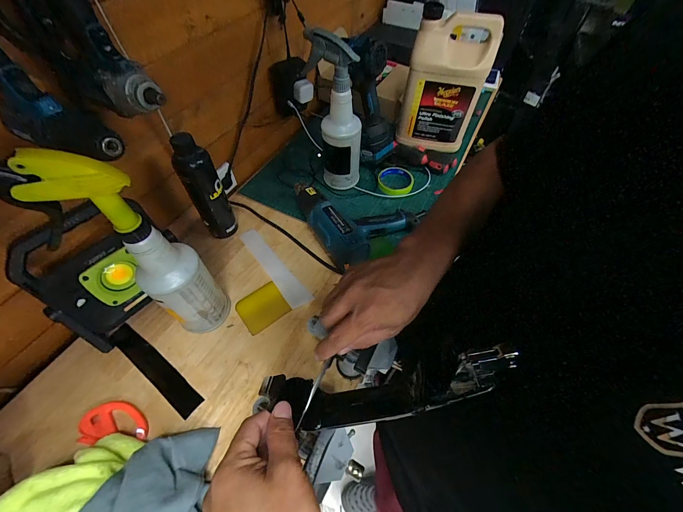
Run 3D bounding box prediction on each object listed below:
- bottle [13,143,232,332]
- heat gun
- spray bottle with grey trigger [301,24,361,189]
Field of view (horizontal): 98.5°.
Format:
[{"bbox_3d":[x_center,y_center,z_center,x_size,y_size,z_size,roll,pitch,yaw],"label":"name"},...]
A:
[{"bbox_3d":[-0.238,0.014,0.392,0.074,0.334,0.088,34,62,19],"label":"bottle"},{"bbox_3d":[0.024,-0.097,0.636,0.202,0.077,0.217,-29,61,-19],"label":"heat gun"},{"bbox_3d":[-0.009,-0.273,0.613,0.090,0.307,0.101,-31,62,-20],"label":"spray bottle with grey trigger"}]

